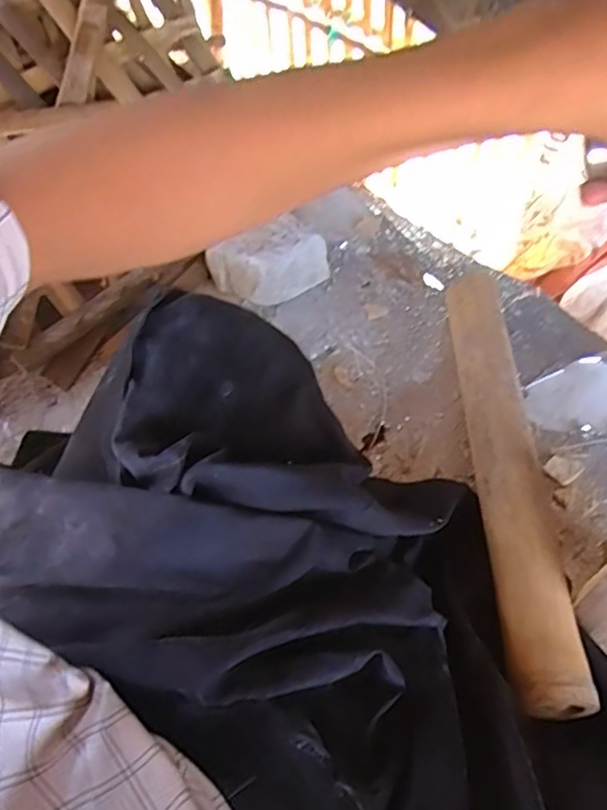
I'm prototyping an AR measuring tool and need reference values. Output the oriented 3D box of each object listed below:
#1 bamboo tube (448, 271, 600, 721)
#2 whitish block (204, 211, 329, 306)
[{"bbox_3d":[0.220,0.054,0.679,0.059,0.058,0.512,0,56,1],"label":"bamboo tube"},{"bbox_3d":[-0.045,-0.195,0.858,0.151,0.088,0.083,-22,58,-14],"label":"whitish block"}]

